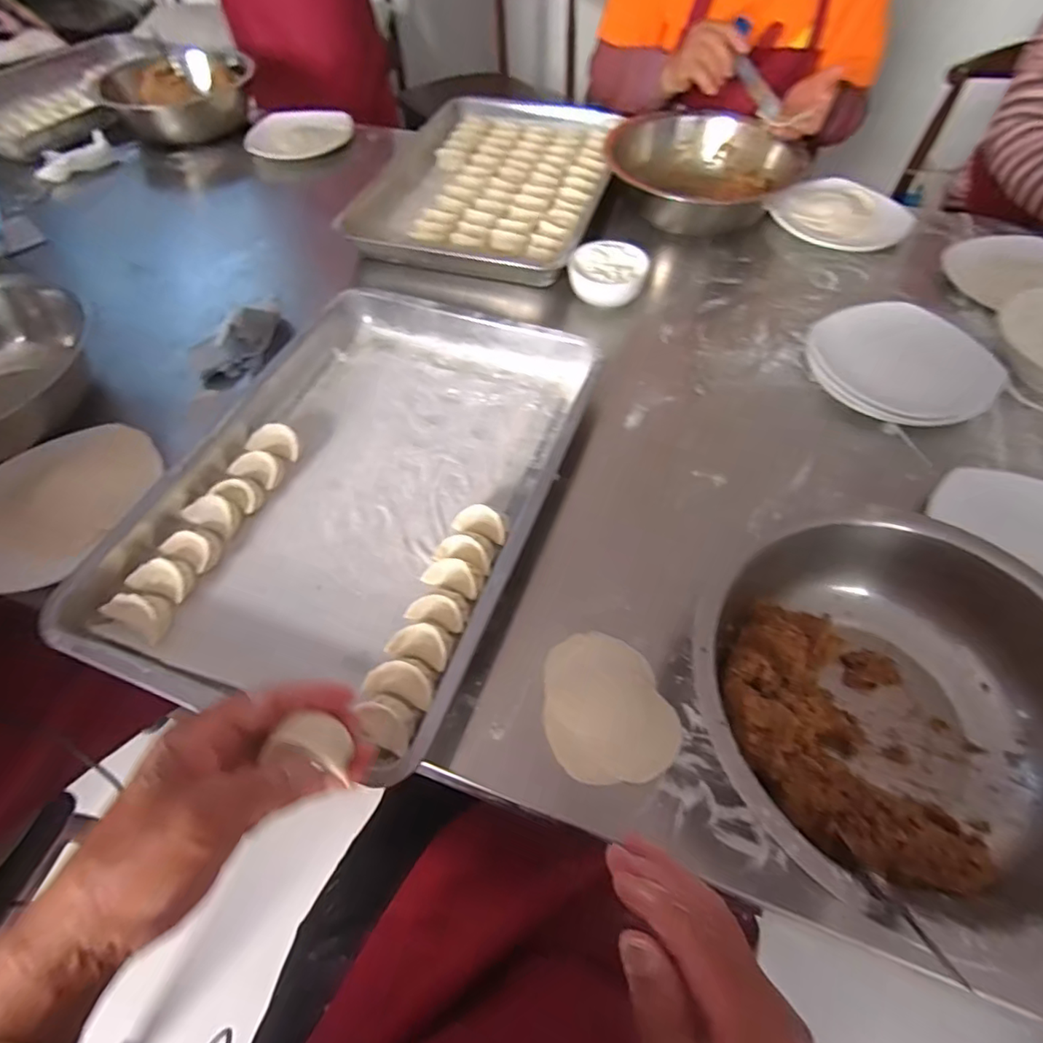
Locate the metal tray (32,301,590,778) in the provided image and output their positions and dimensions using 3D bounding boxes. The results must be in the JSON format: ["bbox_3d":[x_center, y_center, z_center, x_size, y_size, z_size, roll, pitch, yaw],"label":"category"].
[{"bbox_3d":[-0.148,-0.047,0.543,0.347,0.050,0.483,17,59,12],"label":"metal tray"}]

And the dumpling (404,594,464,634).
[{"bbox_3d":[-0.070,0.079,0.469,0.051,0.026,0.024,15,59,12],"label":"dumpling"}]

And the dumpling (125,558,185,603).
[{"bbox_3d":[-0.318,0.053,0.491,0.052,0.021,0.031,12,58,10],"label":"dumpling"}]

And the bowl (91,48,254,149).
[{"bbox_3d":[-0.644,-0.812,1.040,0.276,0.102,0.232,-24,60,-13],"label":"bowl"}]

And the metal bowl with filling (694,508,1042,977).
[{"bbox_3d":[0.255,0.143,0.380,0.263,0.097,0.234,16,59,12],"label":"metal bowl with filling"}]

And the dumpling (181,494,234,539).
[{"bbox_3d":[-0.296,-0.008,0.528,0.050,0.017,0.030,20,60,14],"label":"dumpling"}]

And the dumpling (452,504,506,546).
[{"bbox_3d":[-0.037,0.004,0.519,0.049,0.028,0.027,15,59,11],"label":"dumpling"}]

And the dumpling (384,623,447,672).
[{"bbox_3d":[-0.081,0.104,0.454,0.048,0.026,0.030,15,59,11],"label":"dumpling"}]

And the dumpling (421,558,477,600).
[{"bbox_3d":[-0.059,0.051,0.487,0.052,0.027,0.026,20,60,14],"label":"dumpling"}]

